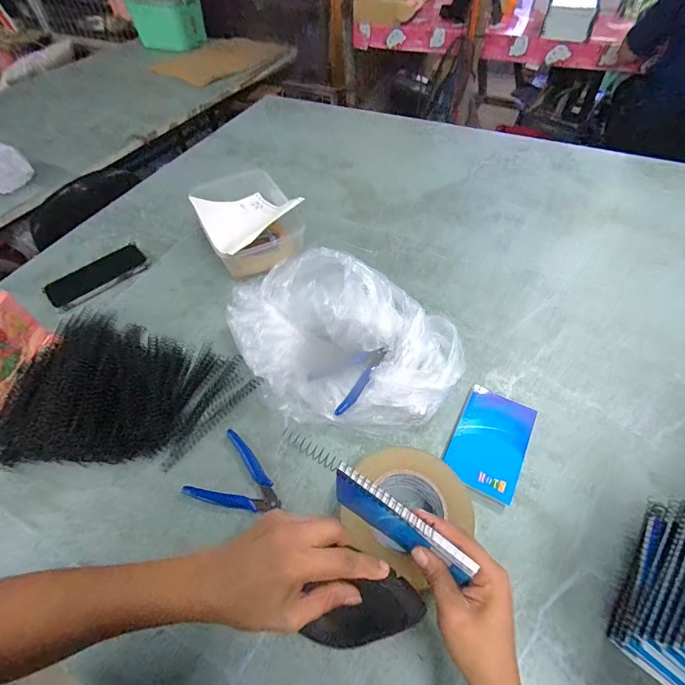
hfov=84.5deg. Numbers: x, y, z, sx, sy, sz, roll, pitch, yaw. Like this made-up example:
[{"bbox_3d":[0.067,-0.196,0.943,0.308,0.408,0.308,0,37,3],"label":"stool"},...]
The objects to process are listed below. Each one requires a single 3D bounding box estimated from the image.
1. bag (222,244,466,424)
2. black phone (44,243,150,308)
[{"bbox_3d":[-0.001,-0.008,0.507,0.304,0.099,0.217,5,54,6],"label":"bag"},{"bbox_3d":[-0.427,-0.118,0.661,0.086,0.014,0.162,38,64,26],"label":"black phone"}]

